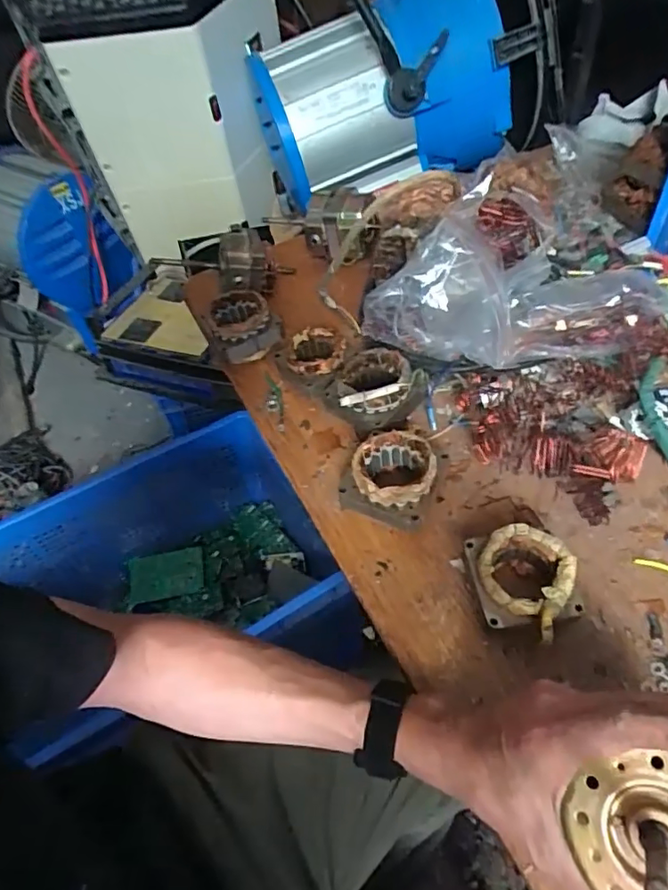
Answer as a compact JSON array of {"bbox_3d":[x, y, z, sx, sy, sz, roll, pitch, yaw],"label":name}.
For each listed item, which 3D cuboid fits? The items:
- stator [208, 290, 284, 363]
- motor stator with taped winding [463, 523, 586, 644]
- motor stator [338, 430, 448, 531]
[{"bbox_3d":[-0.105,-0.141,0.646,0.079,0.054,0.078,-3,51,4],"label":"stator"},{"bbox_3d":[0.145,0.113,0.422,0.070,0.058,0.086,-6,51,1],"label":"motor stator with taped winding"},{"bbox_3d":[0.055,0.031,0.496,0.085,0.059,0.089,19,56,20],"label":"motor stator"}]

